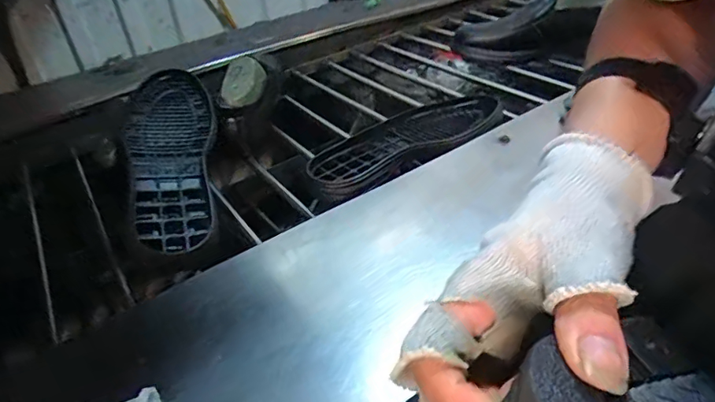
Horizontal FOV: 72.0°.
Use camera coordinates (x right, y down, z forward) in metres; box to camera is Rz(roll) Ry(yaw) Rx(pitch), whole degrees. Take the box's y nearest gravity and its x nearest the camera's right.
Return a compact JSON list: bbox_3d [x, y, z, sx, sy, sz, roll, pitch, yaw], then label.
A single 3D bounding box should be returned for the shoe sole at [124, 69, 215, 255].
[{"bbox_3d":[-0.218,-0.056,0.574,0.099,0.044,0.298,-12,53,-7],"label":"shoe sole"}]

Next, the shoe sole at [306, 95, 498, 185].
[{"bbox_3d":[0.069,-0.082,0.625,0.287,0.019,0.104,-30,42,-28],"label":"shoe sole"}]

